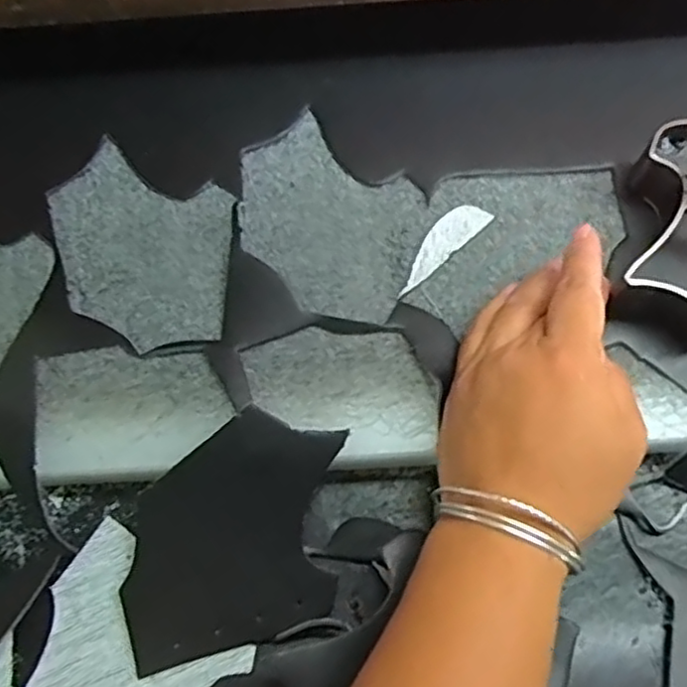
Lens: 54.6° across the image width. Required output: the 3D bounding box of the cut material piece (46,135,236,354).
[{"bbox_3d":[-0.109,-0.055,0.365,0.095,0.005,0.121,-11,71,-2],"label":"cut material piece"}]

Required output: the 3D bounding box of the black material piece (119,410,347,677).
[{"bbox_3d":[-0.054,0.095,0.326,0.099,0.016,0.115,1,71,2],"label":"black material piece"}]

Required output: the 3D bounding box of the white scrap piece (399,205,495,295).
[{"bbox_3d":[0.051,-0.054,0.360,0.065,0.004,0.019,-41,75,-11],"label":"white scrap piece"}]

